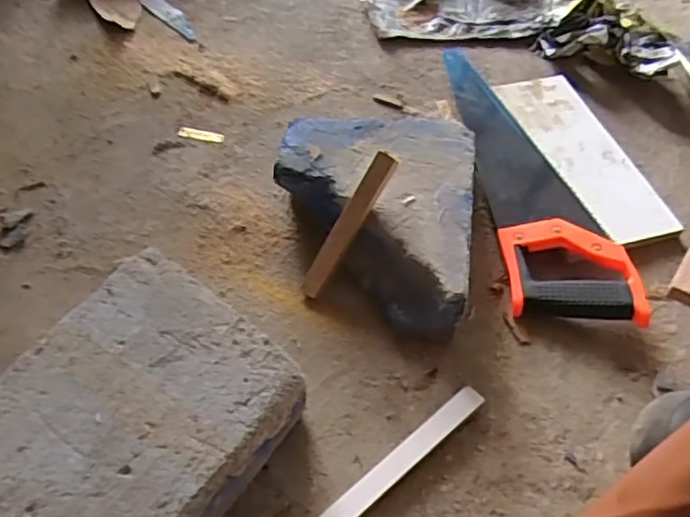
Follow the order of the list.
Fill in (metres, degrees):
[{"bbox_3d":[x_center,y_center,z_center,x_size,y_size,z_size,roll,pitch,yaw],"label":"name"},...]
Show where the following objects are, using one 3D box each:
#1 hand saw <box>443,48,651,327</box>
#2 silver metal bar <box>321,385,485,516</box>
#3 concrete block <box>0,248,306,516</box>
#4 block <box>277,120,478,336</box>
[{"bbox_3d":[0.210,-0.099,0.700,0.116,0.046,0.405,-4,54,-4],"label":"hand saw"},{"bbox_3d":[0.013,0.194,0.496,0.270,0.020,0.022,-34,61,-23],"label":"silver metal bar"},{"bbox_3d":[-0.172,0.140,0.500,0.203,0.073,0.238,32,60,21],"label":"concrete block"},{"bbox_3d":[0.026,-0.044,0.635,0.201,0.078,0.231,8,54,5],"label":"block"}]

